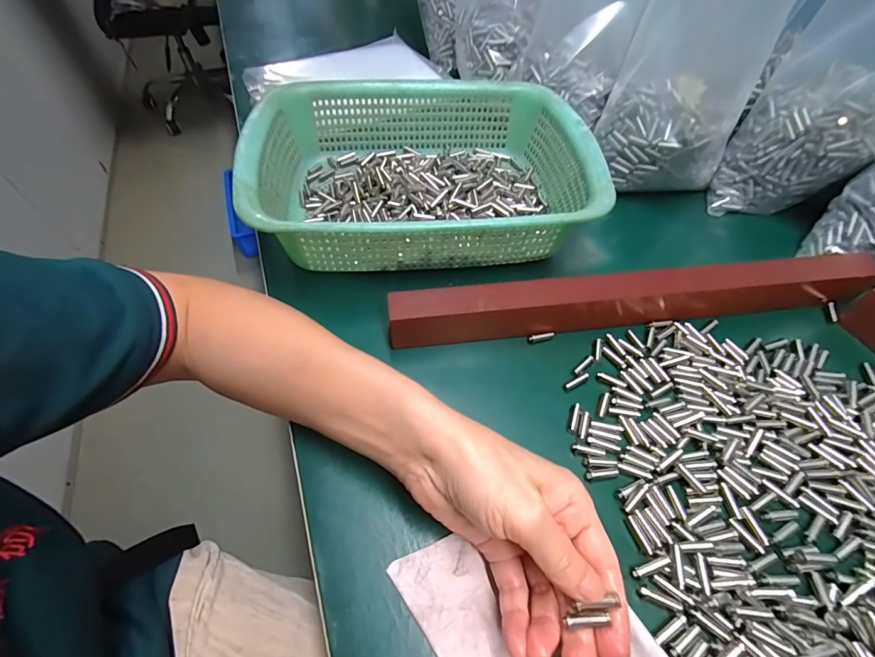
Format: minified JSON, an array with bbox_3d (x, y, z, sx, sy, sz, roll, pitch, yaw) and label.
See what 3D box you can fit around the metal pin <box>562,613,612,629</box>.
[{"bbox_3d":[0.068,0.130,0.178,0.018,0.004,0.005,-18,51,13],"label":"metal pin"}]

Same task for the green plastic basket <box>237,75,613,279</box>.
[{"bbox_3d":[-0.012,-0.146,0.366,0.285,0.075,0.216,-7,52,-5],"label":"green plastic basket"}]

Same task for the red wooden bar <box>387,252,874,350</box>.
[{"bbox_3d":[0.157,-0.024,0.312,0.385,0.042,0.023,-6,52,-4],"label":"red wooden bar"}]

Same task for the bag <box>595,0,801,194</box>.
[{"bbox_3d":[0.236,-0.242,0.370,0.123,0.201,0.107,24,56,18],"label":"bag"}]

